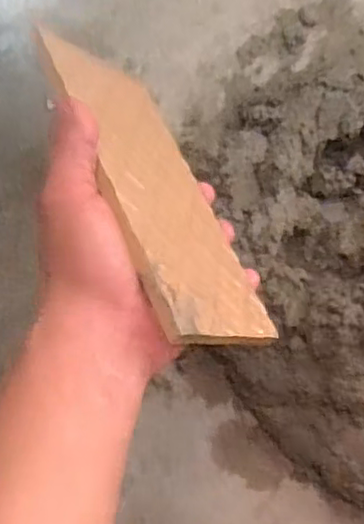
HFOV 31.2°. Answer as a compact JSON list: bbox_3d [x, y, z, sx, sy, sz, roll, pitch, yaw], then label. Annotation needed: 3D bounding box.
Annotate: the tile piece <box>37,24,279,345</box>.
[{"bbox_3d":[-0.014,-0.043,0.364,0.005,0.097,0.199,-37,66,25],"label":"tile piece"}]

